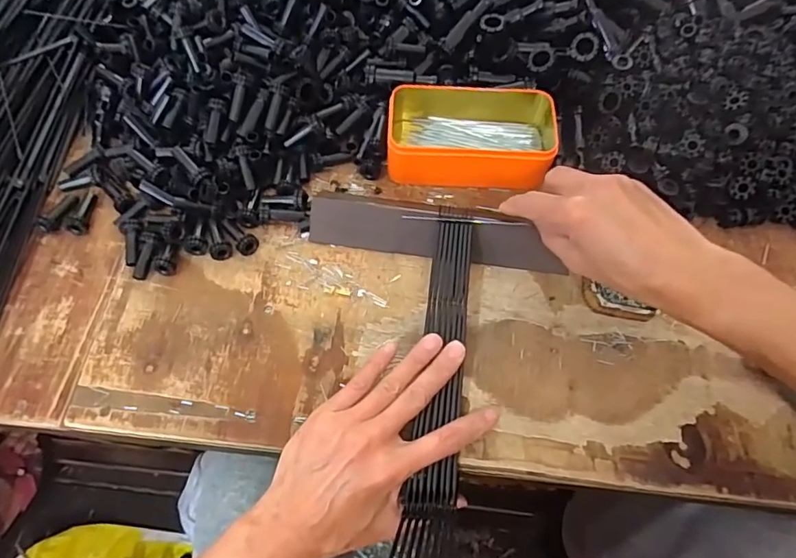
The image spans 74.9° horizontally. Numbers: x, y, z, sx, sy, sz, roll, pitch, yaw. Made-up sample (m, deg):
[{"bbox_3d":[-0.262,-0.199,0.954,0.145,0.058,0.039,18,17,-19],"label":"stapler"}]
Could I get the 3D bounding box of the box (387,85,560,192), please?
[{"bbox_3d":[0.065,-0.129,0.473,0.149,0.044,0.090,7,64,1],"label":"box"}]

